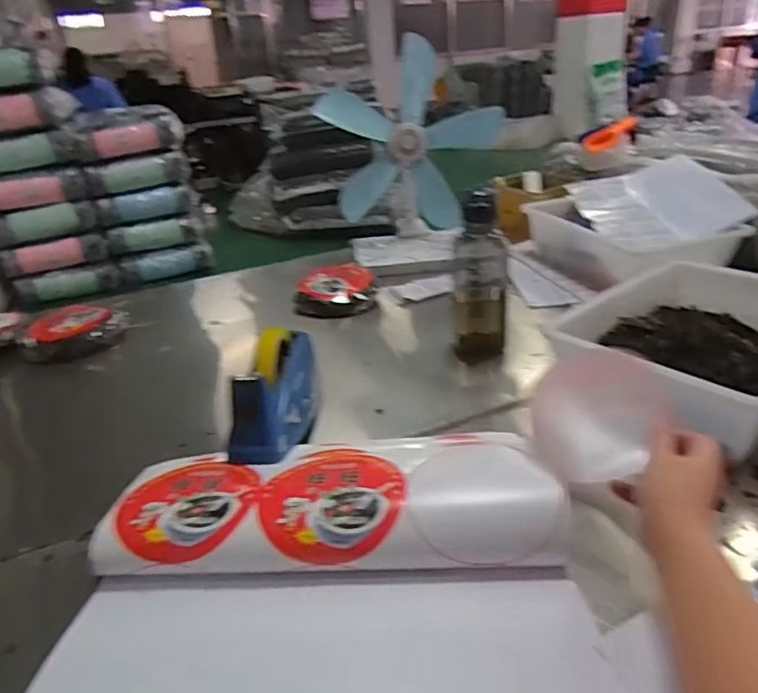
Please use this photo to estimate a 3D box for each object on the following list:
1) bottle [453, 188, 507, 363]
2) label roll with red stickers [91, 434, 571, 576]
[{"bbox_3d":[0.156,-0.103,0.903,0.088,0.257,0.073,1,27,9],"label":"bottle"},{"bbox_3d":[-0.045,0.158,0.599,0.458,0.037,0.178,-4,27,1],"label":"label roll with red stickers"}]

